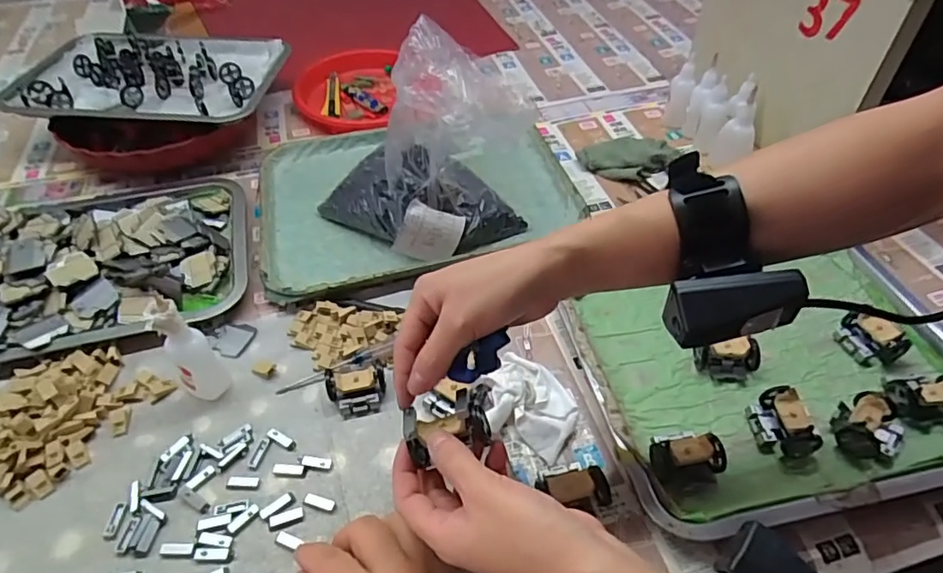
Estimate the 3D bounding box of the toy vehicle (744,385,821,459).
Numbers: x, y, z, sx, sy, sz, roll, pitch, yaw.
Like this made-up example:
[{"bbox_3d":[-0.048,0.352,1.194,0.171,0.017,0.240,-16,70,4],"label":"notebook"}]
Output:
[{"bbox_3d":[0.234,0.102,0.422,0.037,0.026,0.051,-7,47,-5],"label":"toy vehicle"}]

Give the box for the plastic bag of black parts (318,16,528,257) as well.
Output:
[{"bbox_3d":[-0.039,-0.137,0.548,0.203,0.188,0.143,-24,50,-20],"label":"plastic bag of black parts"}]

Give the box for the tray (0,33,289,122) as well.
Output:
[{"bbox_3d":[-0.409,-0.272,0.714,0.305,0.029,0.210,2,49,7],"label":"tray"}]

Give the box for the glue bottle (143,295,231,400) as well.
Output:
[{"bbox_3d":[-0.230,0.046,0.446,0.032,0.099,0.045,-30,54,-25],"label":"glue bottle"}]

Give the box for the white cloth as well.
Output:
[{"bbox_3d":[0.046,0.093,0.442,0.073,0.023,0.070,19,50,17],"label":"white cloth"}]

